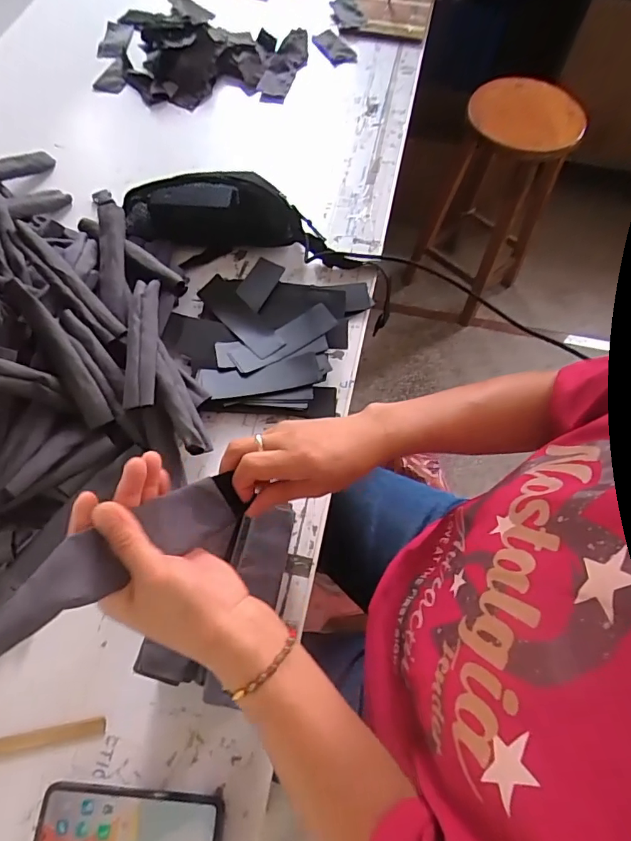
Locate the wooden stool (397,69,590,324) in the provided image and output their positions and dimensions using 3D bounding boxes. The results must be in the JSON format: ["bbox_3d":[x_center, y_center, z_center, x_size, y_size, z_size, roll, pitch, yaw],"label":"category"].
[{"bbox_3d":[0.524,-0.623,1.396,0.266,0.603,0.336,33,68,14],"label":"wooden stool"}]

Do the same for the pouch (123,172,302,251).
[{"bbox_3d":[-0.156,-0.329,0.733,0.264,0.068,0.089,2,64,0],"label":"pouch"}]

